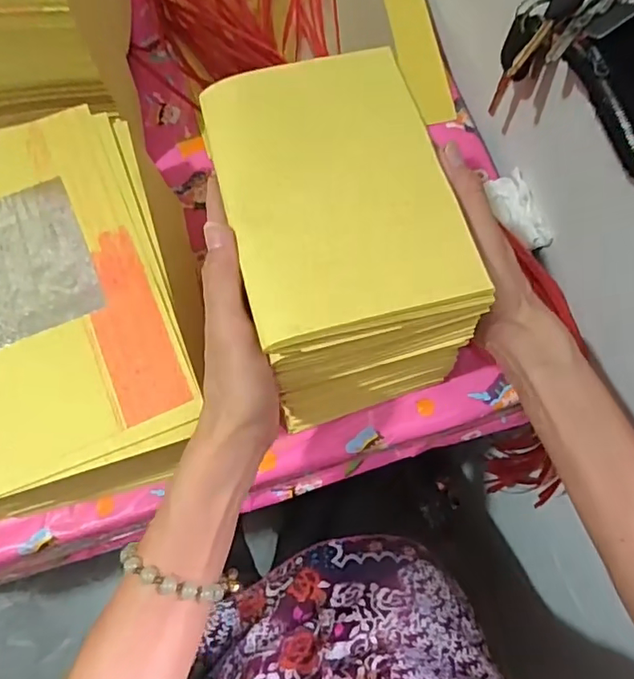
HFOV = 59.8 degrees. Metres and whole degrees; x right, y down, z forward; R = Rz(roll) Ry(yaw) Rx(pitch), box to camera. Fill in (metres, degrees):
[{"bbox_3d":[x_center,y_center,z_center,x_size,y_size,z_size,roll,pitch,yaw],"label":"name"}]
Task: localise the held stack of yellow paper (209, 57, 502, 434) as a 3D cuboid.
[{"bbox_3d":[0.014,-0.055,0.357,0.116,0.153,0.170,-17,73,-3],"label":"held stack of yellow paper"}]

